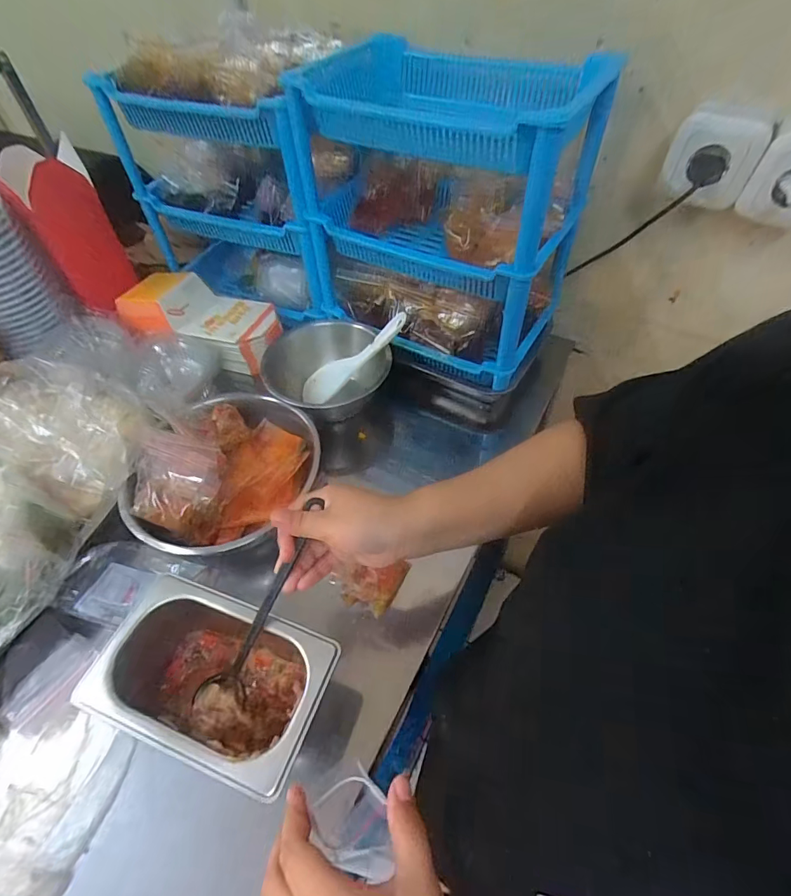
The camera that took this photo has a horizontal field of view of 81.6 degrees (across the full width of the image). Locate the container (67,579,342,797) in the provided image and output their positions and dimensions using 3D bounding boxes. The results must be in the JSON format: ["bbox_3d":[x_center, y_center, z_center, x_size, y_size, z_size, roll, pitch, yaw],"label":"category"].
[{"bbox_3d":[-0.144,0.198,0.387,0.169,0.093,0.108,16,53,14],"label":"container"}]

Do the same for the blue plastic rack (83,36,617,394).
[{"bbox_3d":[-0.083,-0.325,0.616,0.605,0.317,0.197,22,55,18],"label":"blue plastic rack"}]

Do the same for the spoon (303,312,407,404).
[{"bbox_3d":[-0.059,-0.121,0.638,0.189,0.031,0.026,-34,48,22],"label":"spoon"}]

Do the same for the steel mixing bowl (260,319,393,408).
[{"bbox_3d":[-0.105,-0.100,0.642,0.177,0.082,0.169,-1,51,1],"label":"steel mixing bowl"}]

